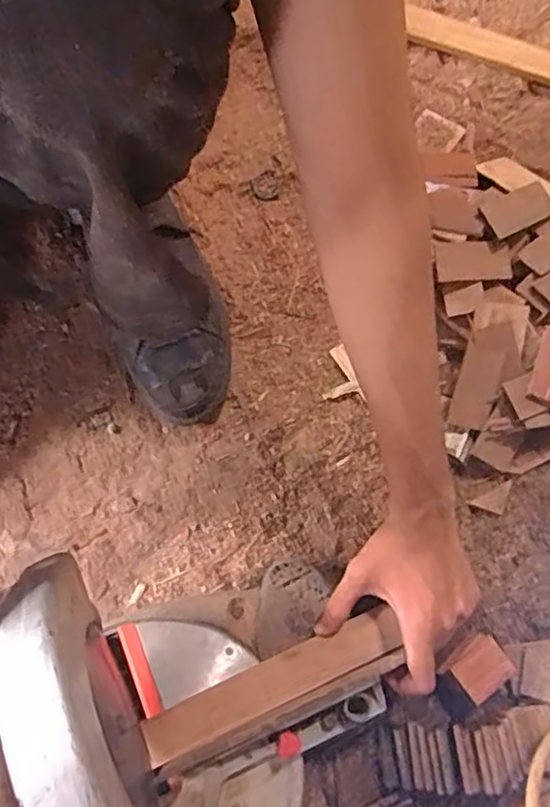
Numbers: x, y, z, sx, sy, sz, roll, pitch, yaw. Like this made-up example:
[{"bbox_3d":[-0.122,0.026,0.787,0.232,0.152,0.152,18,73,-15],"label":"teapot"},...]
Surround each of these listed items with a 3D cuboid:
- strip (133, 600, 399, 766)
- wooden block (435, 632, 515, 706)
[{"bbox_3d":[-0.003,0.223,0.518,0.210,0.015,0.034,-23,76,-6],"label":"strip"},{"bbox_3d":[0.170,0.221,0.550,0.046,0.030,0.041,-38,78,-9],"label":"wooden block"}]

